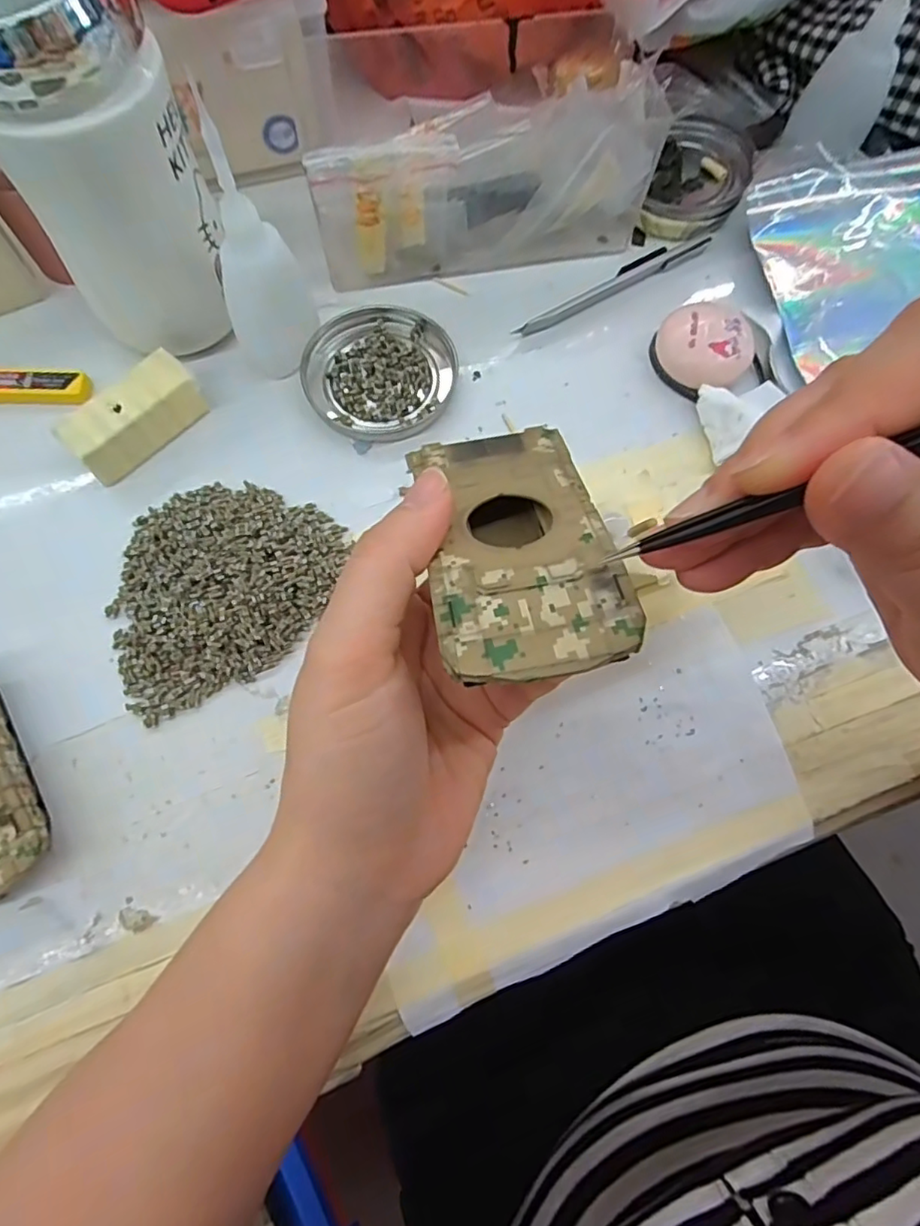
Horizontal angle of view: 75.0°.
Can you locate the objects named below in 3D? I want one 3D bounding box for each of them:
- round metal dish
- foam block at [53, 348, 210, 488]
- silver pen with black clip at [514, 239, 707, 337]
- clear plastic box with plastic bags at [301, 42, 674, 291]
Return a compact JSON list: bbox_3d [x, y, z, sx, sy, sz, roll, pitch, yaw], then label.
[{"bbox_3d":[-0.041,-0.128,0.315,0.077,0.011,0.079,0,73,-1],"label":"round metal dish"},{"bbox_3d":[-0.157,-0.095,0.290,0.064,0.023,0.032,-42,78,-13],"label":"foam block"},{"bbox_3d":[0.086,-0.185,0.337,0.129,0.007,0.012,-30,76,-10],"label":"silver pen with black clip"},{"bbox_3d":[0.009,-0.241,0.310,0.175,0.085,0.071,-14,73,-5],"label":"clear plastic box with plastic bags"}]

